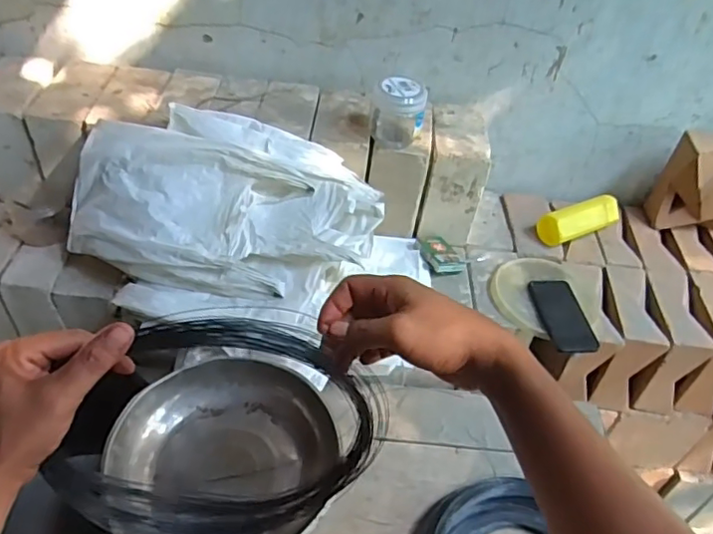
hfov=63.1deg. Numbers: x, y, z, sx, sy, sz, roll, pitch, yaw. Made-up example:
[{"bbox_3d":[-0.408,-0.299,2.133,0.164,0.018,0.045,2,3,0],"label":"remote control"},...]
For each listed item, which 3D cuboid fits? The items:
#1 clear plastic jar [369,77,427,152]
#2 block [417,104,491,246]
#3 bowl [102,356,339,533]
[{"bbox_3d":[0.071,-0.267,0.992,0.092,0.100,0.077,10,42,3],"label":"clear plastic jar"},{"bbox_3d":[0.184,-0.186,1.127,0.100,0.176,0.205,8,42,1],"label":"block"},{"bbox_3d":[-0.145,0.212,0.628,0.225,0.065,0.234,4,42,-4],"label":"bowl"}]

